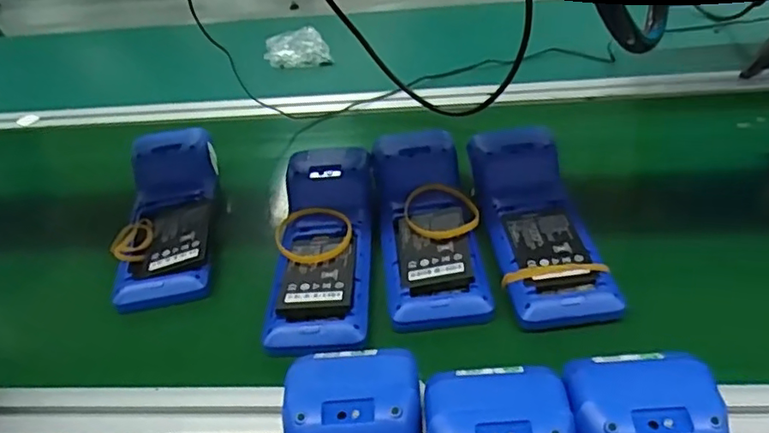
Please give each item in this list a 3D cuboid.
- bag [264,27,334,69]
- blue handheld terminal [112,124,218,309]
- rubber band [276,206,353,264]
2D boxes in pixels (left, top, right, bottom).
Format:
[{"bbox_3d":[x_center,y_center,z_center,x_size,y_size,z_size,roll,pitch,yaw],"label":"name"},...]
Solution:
[{"bbox_3d":[-0.129,-0.249,0.889,0.090,0.026,0.091,-10,39,-4],"label":"bag"},{"bbox_3d":[-0.208,-0.011,0.576,0.089,0.048,0.216,-10,39,-5],"label":"blue handheld terminal"},{"bbox_3d":[-0.062,0.016,0.531,0.068,0.010,0.067,-4,38,3],"label":"rubber band"}]

